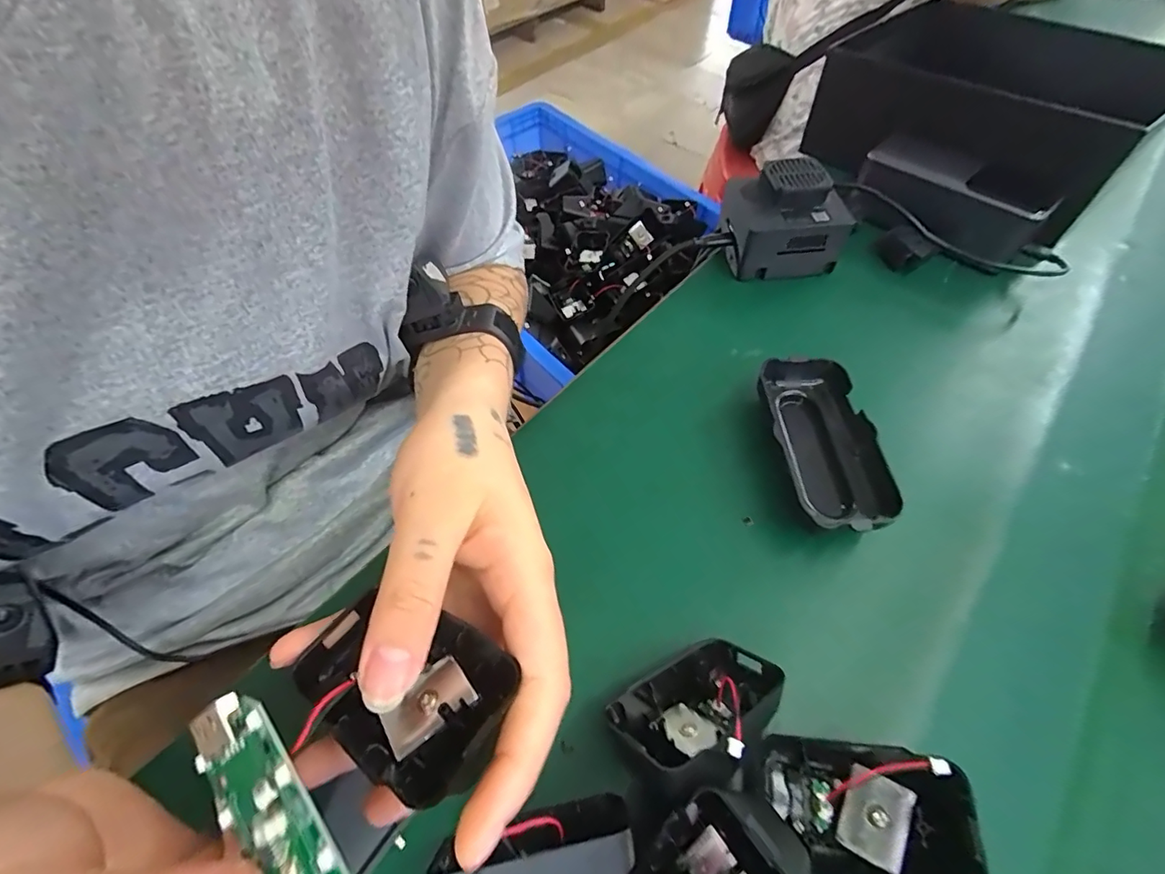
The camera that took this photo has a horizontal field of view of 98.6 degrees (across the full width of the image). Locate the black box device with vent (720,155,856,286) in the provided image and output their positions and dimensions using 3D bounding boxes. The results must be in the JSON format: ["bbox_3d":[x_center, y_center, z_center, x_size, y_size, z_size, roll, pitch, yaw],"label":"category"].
[{"bbox_3d":[0.151,-0.168,0.381,0.079,0.063,0.079,0,55,0],"label":"black box device with vent"}]

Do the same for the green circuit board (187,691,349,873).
[{"bbox_3d":[-0.081,0.098,0.127,0.030,0.006,0.063,-43,76,16],"label":"green circuit board"}]

